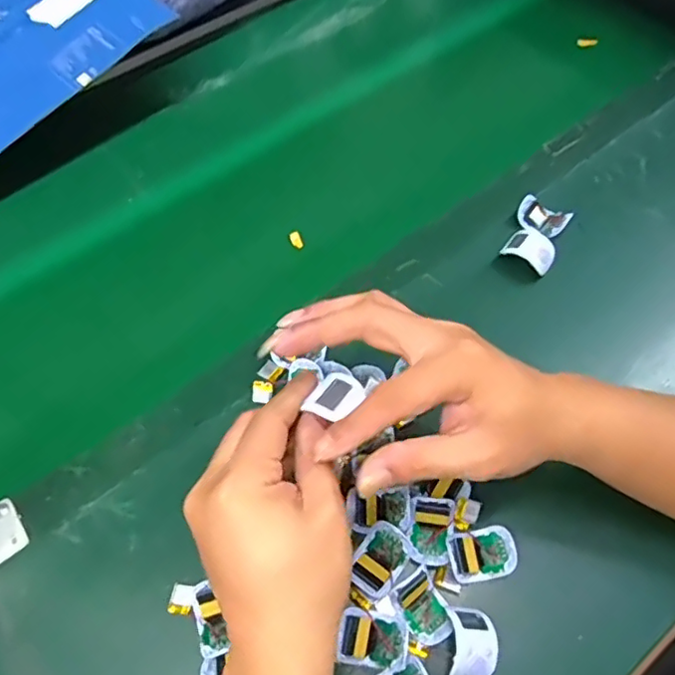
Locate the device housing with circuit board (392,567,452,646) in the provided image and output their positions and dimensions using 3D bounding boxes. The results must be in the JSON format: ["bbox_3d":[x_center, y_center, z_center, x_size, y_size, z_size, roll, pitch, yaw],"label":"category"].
[{"bbox_3d":[0.054,0.163,0.354,0.028,0.012,0.039,-27,63,-14],"label":"device housing with circuit board"}]

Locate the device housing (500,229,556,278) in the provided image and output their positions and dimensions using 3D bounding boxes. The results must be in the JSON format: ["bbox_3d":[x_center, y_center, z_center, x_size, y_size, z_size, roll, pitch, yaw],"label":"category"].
[{"bbox_3d":[0.164,-0.074,0.494,0.042,0.014,0.029,39,68,20],"label":"device housing"}]

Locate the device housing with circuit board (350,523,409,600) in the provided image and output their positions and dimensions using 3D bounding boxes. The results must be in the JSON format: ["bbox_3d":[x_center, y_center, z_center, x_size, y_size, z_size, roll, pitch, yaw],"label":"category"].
[{"bbox_3d":[0.027,0.141,0.372,0.029,0.007,0.042,34,67,19],"label":"device housing with circuit board"}]

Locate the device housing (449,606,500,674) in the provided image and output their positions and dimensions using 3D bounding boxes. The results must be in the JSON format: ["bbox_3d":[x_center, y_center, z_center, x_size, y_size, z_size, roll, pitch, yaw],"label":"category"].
[{"bbox_3d":[0.082,0.185,0.351,0.030,0.032,0.040,4,60,4],"label":"device housing"}]

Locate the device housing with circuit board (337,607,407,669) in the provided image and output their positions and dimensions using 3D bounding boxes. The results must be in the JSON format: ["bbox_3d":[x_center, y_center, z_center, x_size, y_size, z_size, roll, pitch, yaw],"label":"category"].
[{"bbox_3d":[0.021,0.180,0.348,0.036,0.007,0.030,16,62,10],"label":"device housing with circuit board"}]

